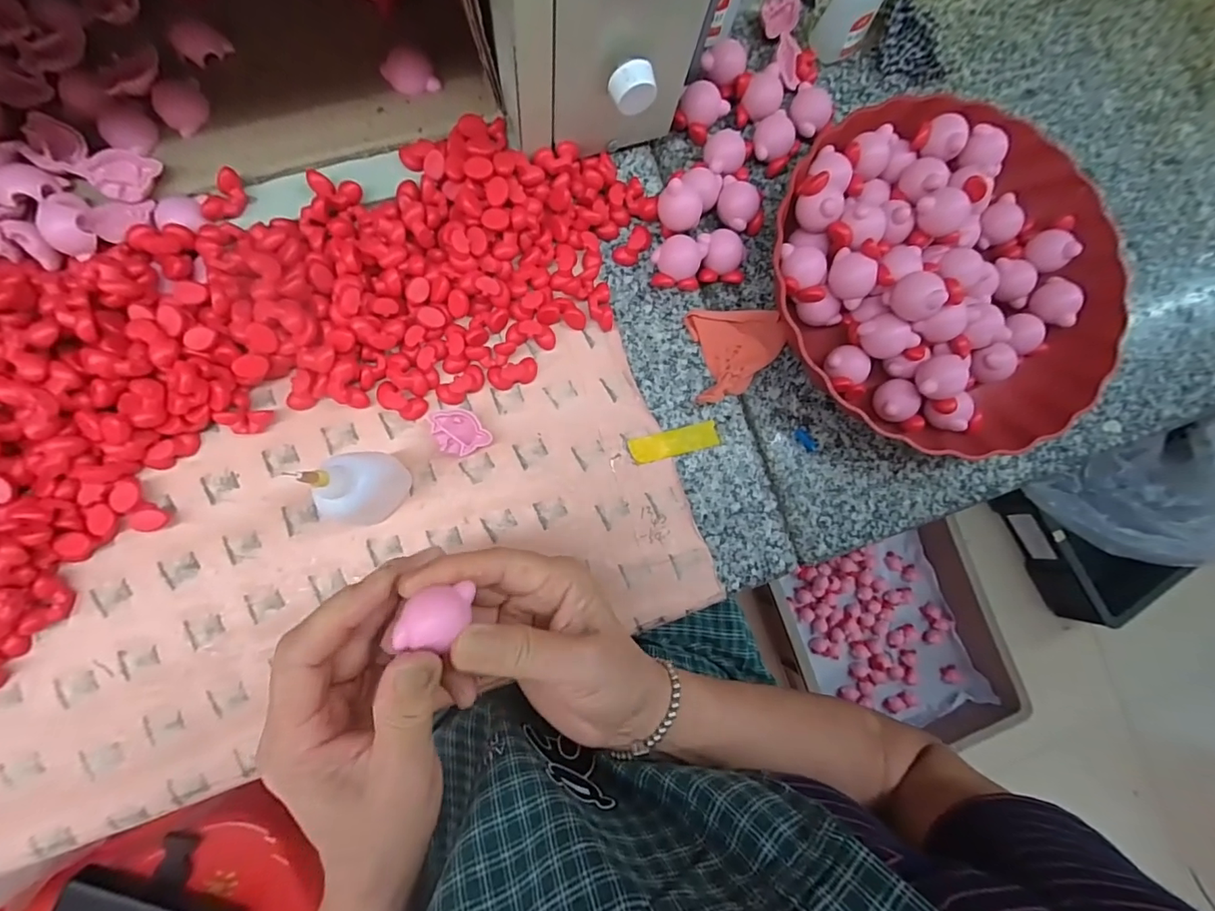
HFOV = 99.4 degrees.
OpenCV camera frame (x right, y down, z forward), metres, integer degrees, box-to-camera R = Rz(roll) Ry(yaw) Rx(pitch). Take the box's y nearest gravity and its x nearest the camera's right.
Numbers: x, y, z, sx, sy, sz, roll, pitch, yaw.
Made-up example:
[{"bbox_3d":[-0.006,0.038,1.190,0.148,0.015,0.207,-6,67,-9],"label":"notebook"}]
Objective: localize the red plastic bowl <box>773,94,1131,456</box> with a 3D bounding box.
[{"bbox_3d":[0.231,-0.125,0.351,0.234,0.063,0.220,0,87,-8],"label":"red plastic bowl"}]

